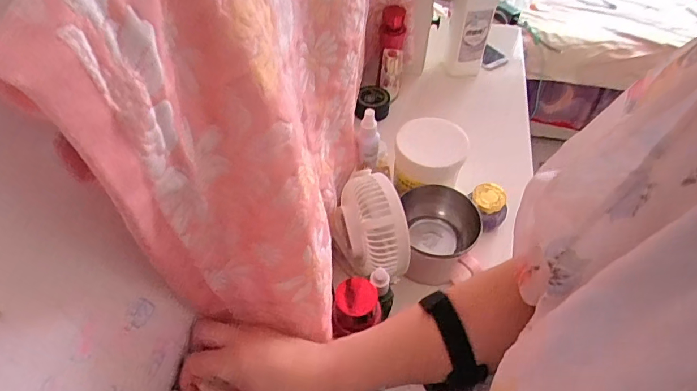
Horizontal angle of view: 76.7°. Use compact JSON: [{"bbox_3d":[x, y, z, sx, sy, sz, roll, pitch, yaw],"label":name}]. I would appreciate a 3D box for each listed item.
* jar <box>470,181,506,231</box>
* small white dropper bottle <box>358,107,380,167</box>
[{"bbox_3d":[0.243,0.016,0.754,0.063,0.048,0.061,0,50,0],"label":"jar"},{"bbox_3d":[0.034,-0.096,0.735,0.039,0.102,0.039,12,51,10],"label":"small white dropper bottle"}]

